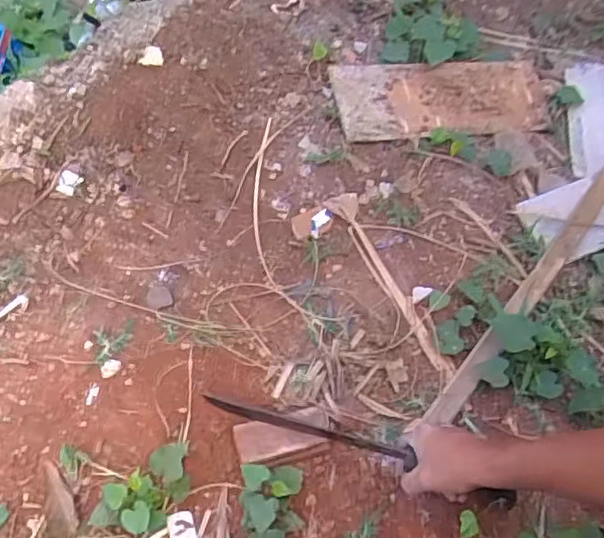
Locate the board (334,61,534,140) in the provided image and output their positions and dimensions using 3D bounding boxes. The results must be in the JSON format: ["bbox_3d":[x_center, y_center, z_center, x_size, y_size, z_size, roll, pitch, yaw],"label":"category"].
[{"bbox_3d":[0.248,-0.298,1.109,0.385,0.017,0.150,-7,72,-19],"label":"board"}]

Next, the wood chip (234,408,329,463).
[{"bbox_3d":[-0.021,0.204,0.790,0.115,0.021,0.058,-13,60,-13],"label":"wood chip"}]

